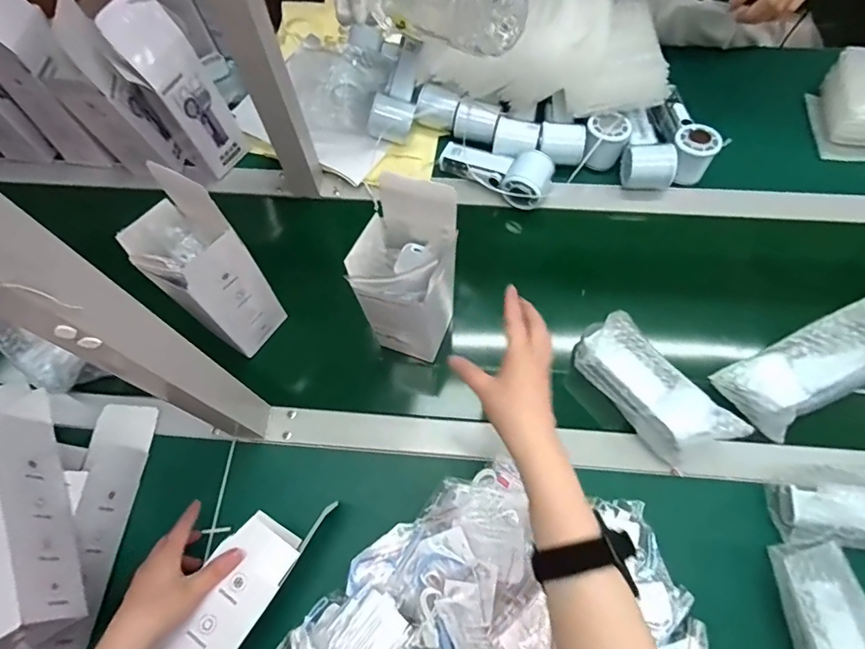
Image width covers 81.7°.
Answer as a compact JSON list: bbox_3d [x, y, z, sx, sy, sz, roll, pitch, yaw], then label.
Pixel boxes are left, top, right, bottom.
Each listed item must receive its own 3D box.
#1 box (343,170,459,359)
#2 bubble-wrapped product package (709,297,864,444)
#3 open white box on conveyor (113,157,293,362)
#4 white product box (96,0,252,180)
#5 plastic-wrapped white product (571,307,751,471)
[{"bbox_3d":[-0.025,-0.044,0.513,0.078,0.236,0.087,24,70,11],"label":"box"},{"bbox_3d":[0.415,0.050,0.548,0.198,0.058,0.085,-25,69,-8],"label":"bubble-wrapped product package"},{"bbox_3d":[-0.235,-0.049,0.545,0.081,0.195,0.082,40,74,16],"label":"open white box on conveyor"},{"bbox_3d":[-0.314,-0.290,0.635,0.049,0.226,0.083,38,74,16],"label":"white product box"},{"bbox_3d":[0.235,0.070,0.552,0.075,0.067,0.172,-35,71,-12],"label":"plastic-wrapped white product"}]

